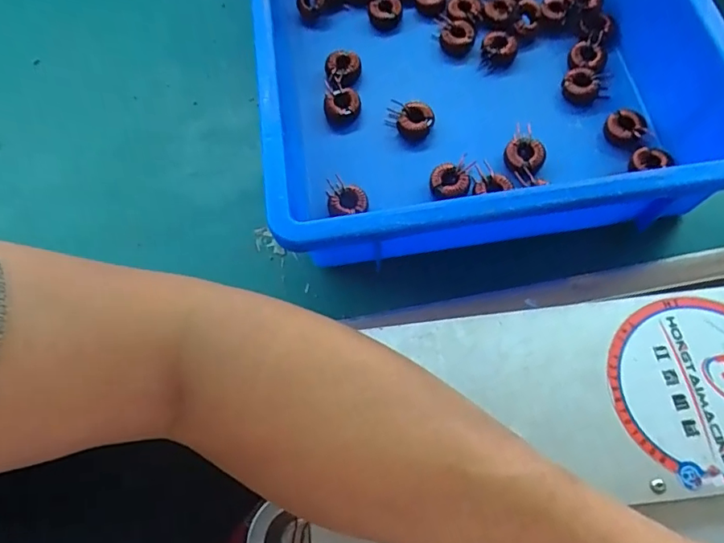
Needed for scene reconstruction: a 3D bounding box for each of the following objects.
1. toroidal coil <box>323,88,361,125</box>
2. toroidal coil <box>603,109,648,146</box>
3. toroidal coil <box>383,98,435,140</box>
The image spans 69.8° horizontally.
[{"bbox_3d":[-0.015,-0.129,0.398,0.027,0.018,0.026,-1,68,1],"label":"toroidal coil"},{"bbox_3d":[0.193,-0.106,0.380,0.026,0.018,0.021,34,72,14],"label":"toroidal coil"},{"bbox_3d":[0.036,-0.116,0.391,0.036,0.014,0.026,19,69,9],"label":"toroidal coil"}]

